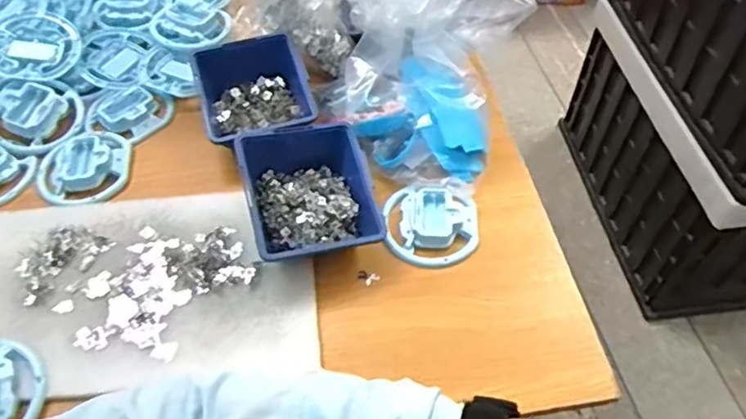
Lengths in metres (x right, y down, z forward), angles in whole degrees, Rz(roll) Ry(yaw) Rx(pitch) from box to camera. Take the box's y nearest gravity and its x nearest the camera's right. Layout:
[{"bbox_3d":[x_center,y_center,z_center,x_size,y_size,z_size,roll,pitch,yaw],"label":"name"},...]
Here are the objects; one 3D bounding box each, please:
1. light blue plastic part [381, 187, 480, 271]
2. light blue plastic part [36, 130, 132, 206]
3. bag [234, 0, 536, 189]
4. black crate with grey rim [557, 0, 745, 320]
[{"bbox_3d":[0.059,0.016,0.596,0.094,0.020,0.088,-1,54,1],"label":"light blue plastic part"},{"bbox_3d":[-0.320,-0.046,0.650,0.099,0.027,0.105,-1,54,1],"label":"light blue plastic part"},{"bbox_3d":[0.006,-0.247,0.682,0.215,0.164,0.426,-28,58,-18],"label":"bag"},{"bbox_3d":[0.813,-0.138,1.355,0.498,0.396,0.613,-6,54,-3],"label":"black crate with grey rim"}]

